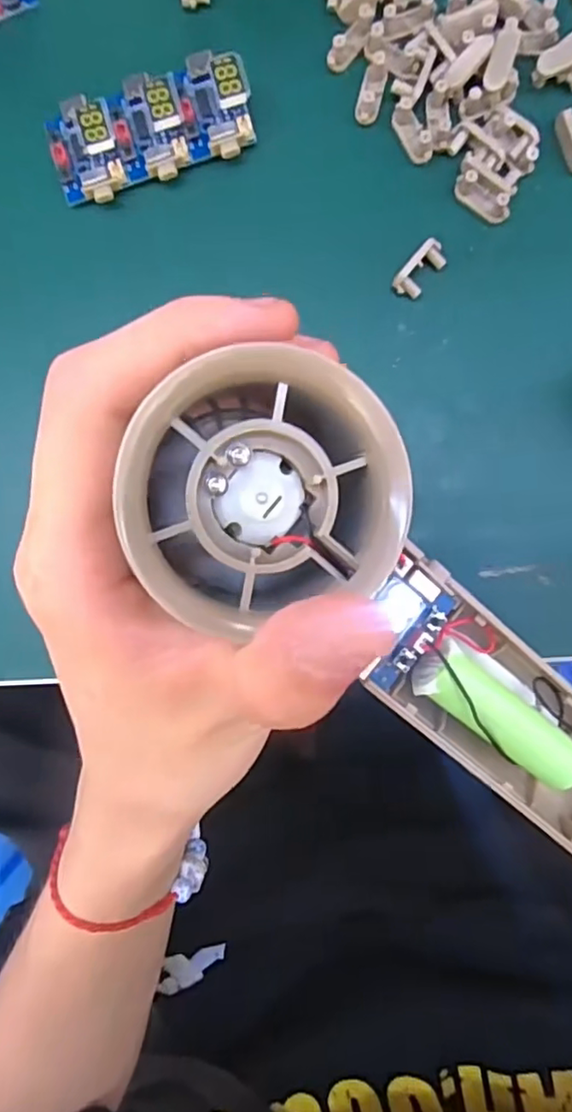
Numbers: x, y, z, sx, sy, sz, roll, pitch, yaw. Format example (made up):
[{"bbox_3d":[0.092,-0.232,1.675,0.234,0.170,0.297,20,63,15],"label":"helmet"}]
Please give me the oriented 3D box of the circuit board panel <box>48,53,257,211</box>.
[{"bbox_3d":[-0.044,-0.138,0.195,0.065,0.016,0.034,-18,92,3],"label":"circuit board panel"}]

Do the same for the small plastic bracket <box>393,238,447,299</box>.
[{"bbox_3d":[0.044,-0.093,0.196,0.009,0.006,0.019,41,94,0],"label":"small plastic bracket"}]

